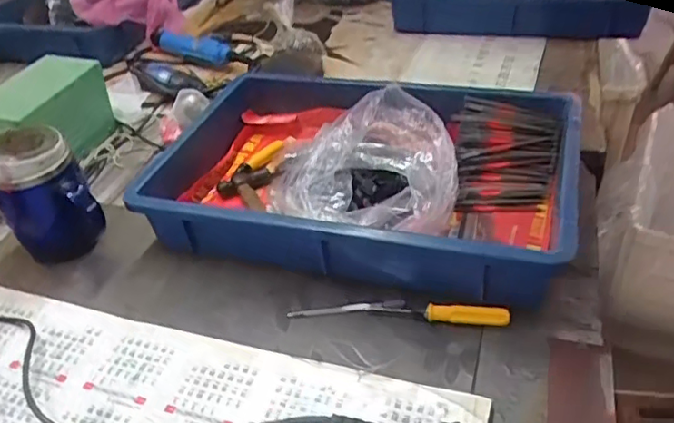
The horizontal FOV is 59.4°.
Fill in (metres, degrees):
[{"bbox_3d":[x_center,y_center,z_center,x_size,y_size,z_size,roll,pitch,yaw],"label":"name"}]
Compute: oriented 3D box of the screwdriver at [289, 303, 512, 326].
[{"bbox_3d":[0.053,0.088,0.530,0.193,0.021,0.018,1,39,10],"label":"screwdriver"}]

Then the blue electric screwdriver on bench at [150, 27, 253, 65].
[{"bbox_3d":[-0.234,-0.273,1.002,0.249,0.037,0.042,25,49,34],"label":"blue electric screwdriver on bench"}]

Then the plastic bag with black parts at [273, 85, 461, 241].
[{"bbox_3d":[0.021,-0.041,0.625,0.204,0.098,0.181,0,39,8],"label":"plastic bag with black parts"}]

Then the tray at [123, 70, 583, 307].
[{"bbox_3d":[0.033,-0.055,0.642,0.407,0.093,0.296,8,41,18],"label":"tray"}]

